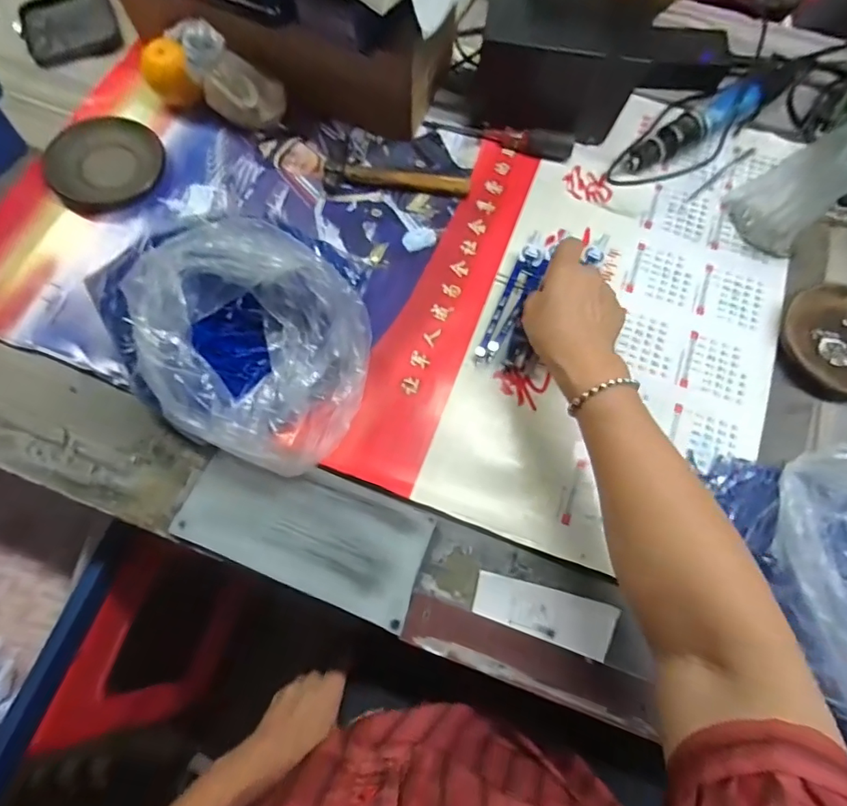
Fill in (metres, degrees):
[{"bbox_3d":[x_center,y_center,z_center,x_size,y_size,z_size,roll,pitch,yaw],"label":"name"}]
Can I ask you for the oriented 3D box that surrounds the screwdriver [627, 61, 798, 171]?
[{"bbox_3d":[0.318,-0.311,0.536,0.230,0.042,0.044,-33,75,-11],"label":"screwdriver"}]

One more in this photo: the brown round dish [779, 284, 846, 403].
[{"bbox_3d":[0.394,-0.056,0.462,0.105,0.017,0.112,0,72,-1],"label":"brown round dish"}]

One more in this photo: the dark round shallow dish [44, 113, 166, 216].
[{"bbox_3d":[-0.334,-0.256,0.510,0.109,0.018,0.112,0,72,-1],"label":"dark round shallow dish"}]

